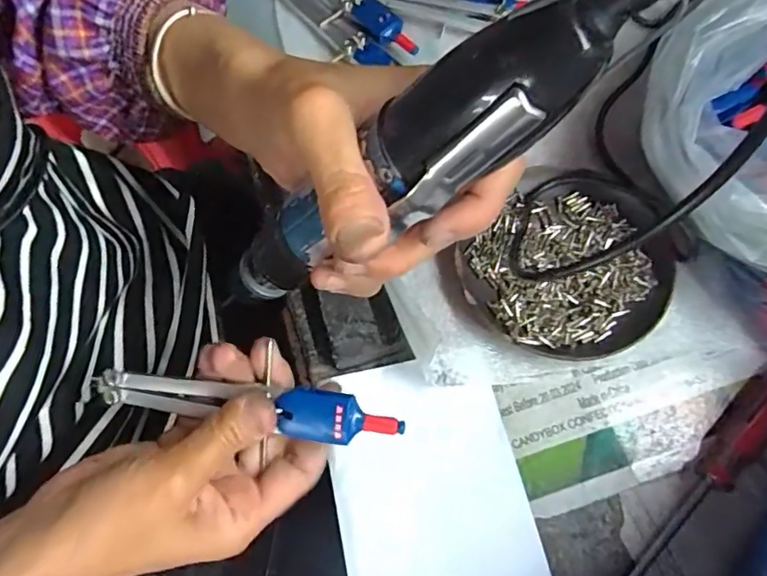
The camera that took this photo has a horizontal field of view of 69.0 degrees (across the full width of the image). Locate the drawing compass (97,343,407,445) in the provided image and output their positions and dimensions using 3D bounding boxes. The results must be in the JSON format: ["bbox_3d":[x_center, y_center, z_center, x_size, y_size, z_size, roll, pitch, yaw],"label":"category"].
[{"bbox_3d":[-0.066,0.054,0.259,0.148,0.011,0.020,6,69,12],"label":"drawing compass"}]

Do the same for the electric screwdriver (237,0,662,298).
[{"bbox_3d":[0.002,-0.038,0.197,0.034,0.224,0.035,14,62,-37],"label":"electric screwdriver"}]

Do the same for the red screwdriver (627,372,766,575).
[{"bbox_3d":[0.155,0.099,0.273,0.017,0.022,0.178,42,76,17],"label":"red screwdriver"}]

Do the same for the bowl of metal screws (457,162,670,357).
[{"bbox_3d":[0.106,-0.012,0.320,0.103,0.021,0.114,38,75,16],"label":"bowl of metal screws"}]

